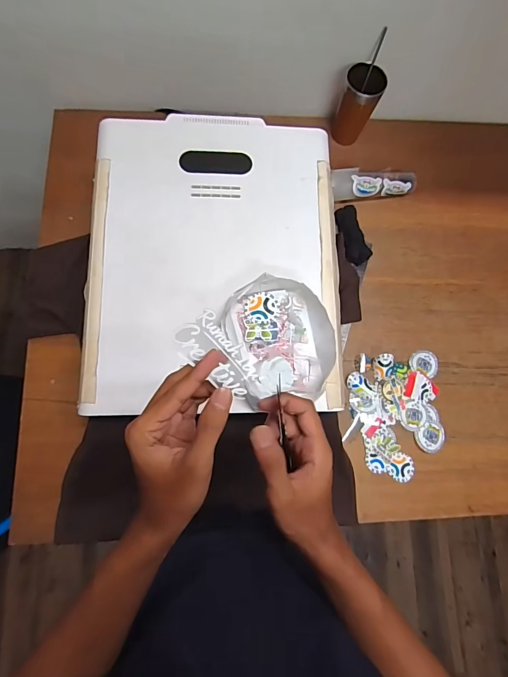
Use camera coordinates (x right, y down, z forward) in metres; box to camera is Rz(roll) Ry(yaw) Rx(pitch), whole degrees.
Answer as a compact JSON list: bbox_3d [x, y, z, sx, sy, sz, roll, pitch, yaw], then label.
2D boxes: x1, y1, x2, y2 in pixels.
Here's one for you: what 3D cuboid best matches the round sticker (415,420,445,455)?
[{"bbox_3d":[0.348,0.194,0.725,0.058,0.004,0.053,-1,76,2],"label":"round sticker"}]

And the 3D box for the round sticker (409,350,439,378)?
[{"bbox_3d":[0.352,0.050,0.763,0.059,0.010,0.051,24,77,4],"label":"round sticker"}]

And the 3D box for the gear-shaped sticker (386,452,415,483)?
[{"bbox_3d":[0.285,0.250,0.712,0.051,0.005,0.052,33,78,3],"label":"gear-shaped sticker"}]

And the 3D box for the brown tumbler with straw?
[{"bbox_3d":[0.229,-0.517,0.799,0.082,0.185,0.115,23,77,1],"label":"brown tumbler with straw"}]

